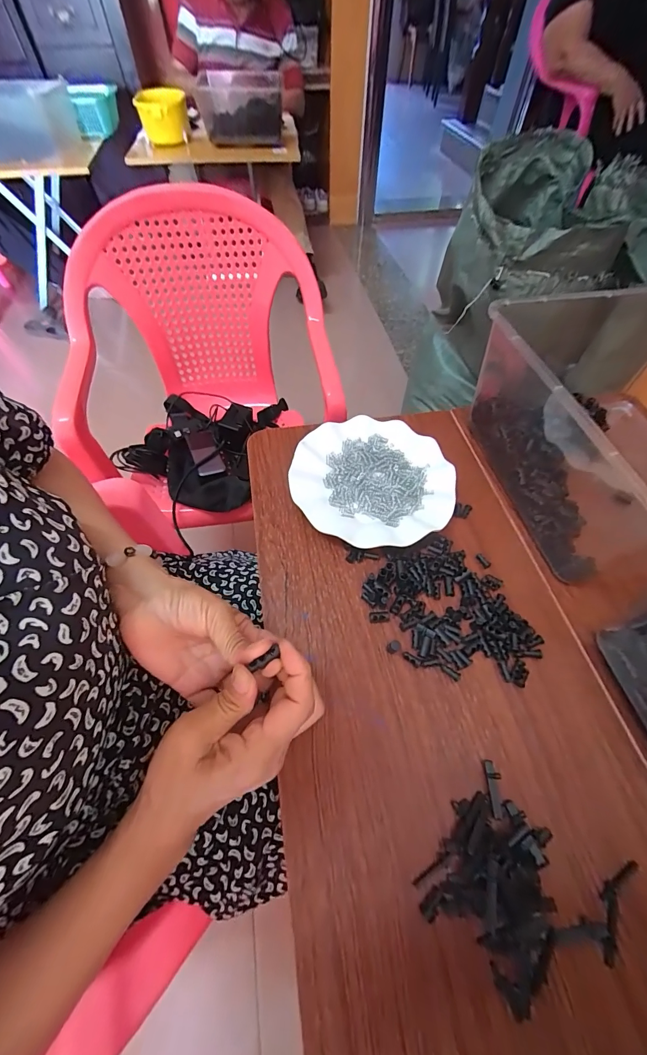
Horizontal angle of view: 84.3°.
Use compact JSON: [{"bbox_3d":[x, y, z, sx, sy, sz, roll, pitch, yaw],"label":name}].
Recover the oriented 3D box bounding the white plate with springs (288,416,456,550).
[{"bbox_3d":[0.057,-0.056,0.419,0.180,0.023,0.179,0,57,1],"label":"white plate with springs"}]

